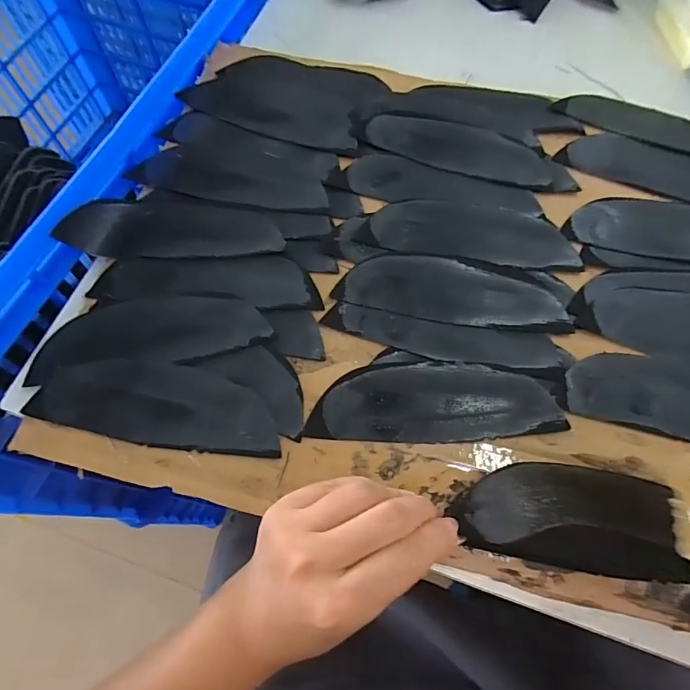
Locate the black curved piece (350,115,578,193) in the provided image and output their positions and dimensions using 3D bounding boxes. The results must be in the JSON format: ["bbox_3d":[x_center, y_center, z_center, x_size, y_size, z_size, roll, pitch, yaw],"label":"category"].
[{"bbox_3d":[0.092,-0.146,0.332,0.157,0.004,0.047,20,71,7],"label":"black curved piece"}]

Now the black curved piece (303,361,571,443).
[{"bbox_3d":[0.054,0.033,0.264,0.145,0.004,0.047,1,70,0],"label":"black curved piece"}]

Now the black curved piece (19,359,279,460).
[{"bbox_3d":[-0.110,0.034,0.262,0.144,0.005,0.047,7,70,2],"label":"black curved piece"}]

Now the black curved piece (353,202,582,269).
[{"bbox_3d":[0.084,-0.079,0.305,0.144,0.004,0.048,7,70,2],"label":"black curved piece"}]

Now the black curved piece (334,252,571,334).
[{"bbox_3d":[0.070,-0.036,0.288,0.145,0.006,0.044,9,70,3],"label":"black curved piece"}]

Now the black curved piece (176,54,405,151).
[{"bbox_3d":[-0.043,-0.197,0.351,0.152,0.004,0.084,20,71,7],"label":"black curved piece"}]

